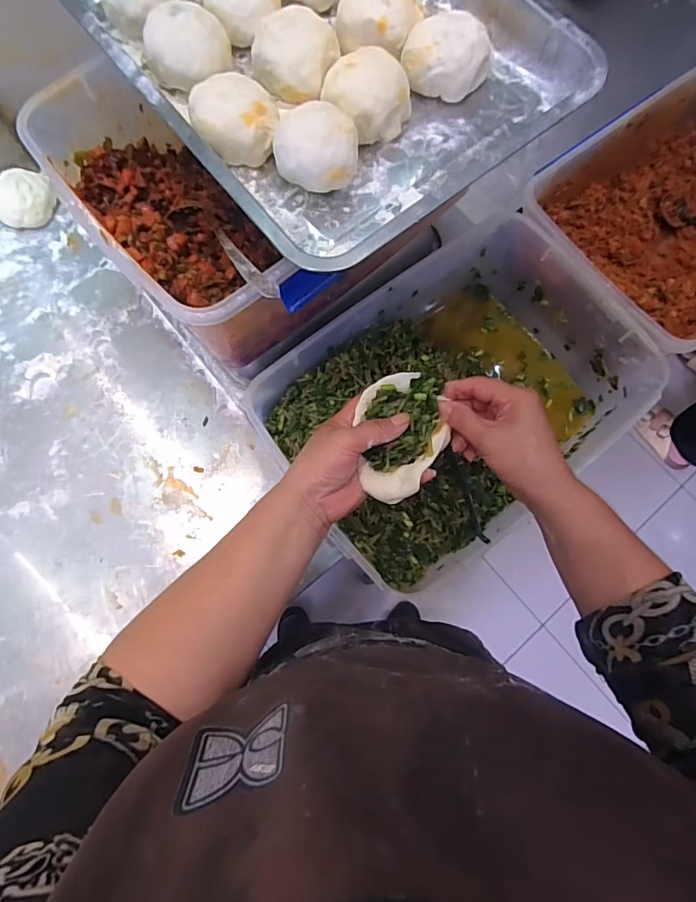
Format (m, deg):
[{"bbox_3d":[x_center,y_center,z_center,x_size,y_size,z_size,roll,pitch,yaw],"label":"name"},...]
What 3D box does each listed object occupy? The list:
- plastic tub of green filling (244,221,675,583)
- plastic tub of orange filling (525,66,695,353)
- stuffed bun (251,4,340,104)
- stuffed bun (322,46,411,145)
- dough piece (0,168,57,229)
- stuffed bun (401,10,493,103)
[{"bbox_3d":[0.130,-0.062,0.594,0.423,0.153,0.283,-36,80,-9],"label":"plastic tub of green filling"},{"bbox_3d":[0.480,-0.340,0.686,0.416,0.160,0.309,-38,80,-10],"label":"plastic tub of orange filling"},{"bbox_3d":[-0.047,-0.355,0.417,0.067,0.038,0.061,0,76,-1],"label":"stuffed bun"},{"bbox_3d":[0.021,-0.310,0.405,0.072,0.044,0.060,-26,78,-7],"label":"stuffed bun"},{"bbox_3d":[-0.435,-0.337,0.626,0.078,0.043,0.072,0,75,0],"label":"dough piece"},{"bbox_3d":[0.090,-0.362,0.424,0.074,0.039,0.069,0,76,-1],"label":"stuffed bun"}]

